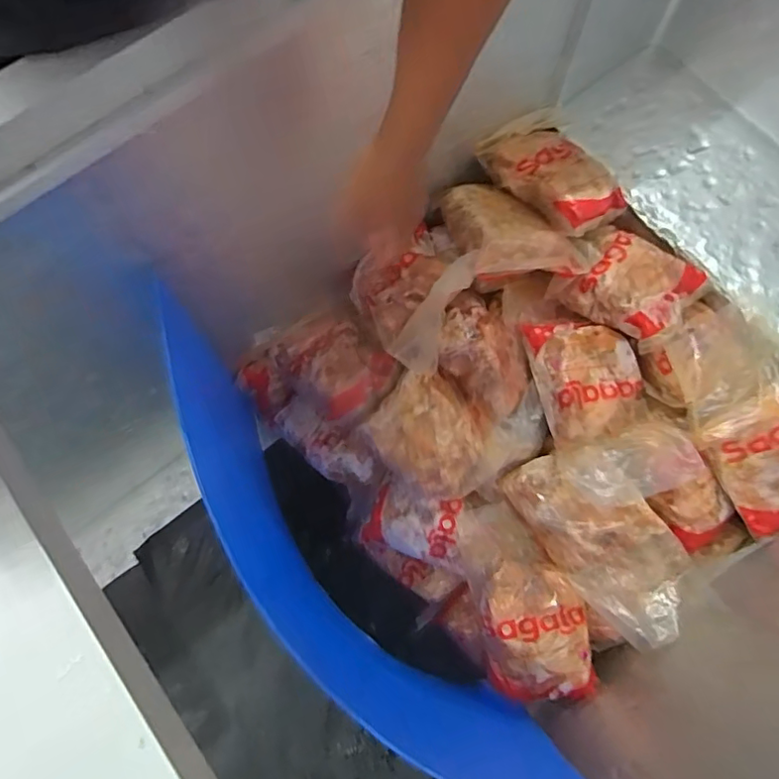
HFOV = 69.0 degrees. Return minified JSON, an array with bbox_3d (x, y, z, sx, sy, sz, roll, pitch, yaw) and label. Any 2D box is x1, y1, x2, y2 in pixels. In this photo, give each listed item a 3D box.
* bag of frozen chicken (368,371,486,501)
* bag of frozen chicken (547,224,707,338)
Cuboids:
[{"bbox_3d":[0.062,0.072,0.840,0.156,0.071,0.184,-39,77,-9],"label":"bag of frozen chicken"},{"bbox_3d":[0.368,-0.169,0.854,0.184,0.071,0.171,36,78,11],"label":"bag of frozen chicken"}]

